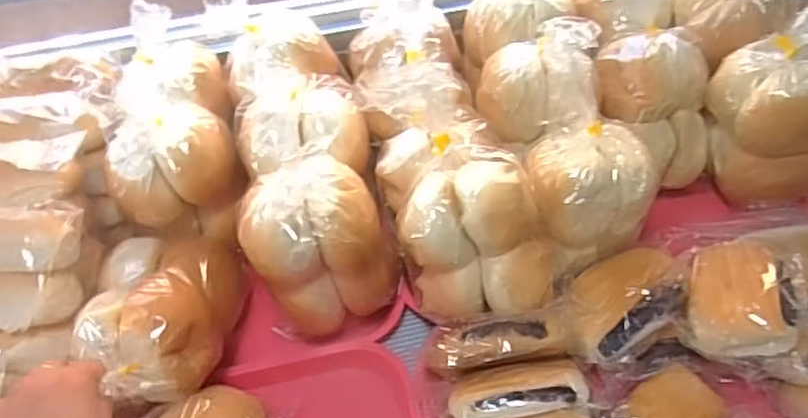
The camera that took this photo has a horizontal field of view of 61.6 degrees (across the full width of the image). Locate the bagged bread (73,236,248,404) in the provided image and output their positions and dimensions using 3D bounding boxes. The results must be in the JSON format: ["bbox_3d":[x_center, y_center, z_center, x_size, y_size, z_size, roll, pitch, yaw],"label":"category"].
[{"bbox_3d":[-0.201,0.086,0.550,0.099,0.095,0.158,-2,50,3],"label":"bagged bread"}]

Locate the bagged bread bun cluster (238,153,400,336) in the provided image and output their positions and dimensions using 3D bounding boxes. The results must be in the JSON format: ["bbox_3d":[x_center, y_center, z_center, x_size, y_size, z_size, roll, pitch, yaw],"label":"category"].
[{"bbox_3d":[-0.071,0.022,0.560,0.119,0.158,0.086,-15,51,-9],"label":"bagged bread bun cluster"}]

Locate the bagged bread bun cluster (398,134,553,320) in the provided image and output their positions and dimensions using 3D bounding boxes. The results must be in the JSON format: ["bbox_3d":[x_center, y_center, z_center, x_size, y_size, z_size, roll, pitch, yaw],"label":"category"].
[{"bbox_3d":[0.059,0.022,0.555,0.125,0.121,0.104,1,50,5],"label":"bagged bread bun cluster"}]

